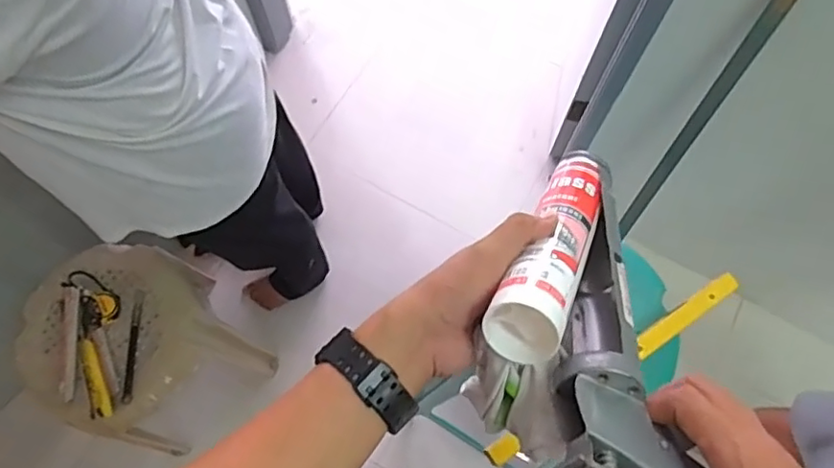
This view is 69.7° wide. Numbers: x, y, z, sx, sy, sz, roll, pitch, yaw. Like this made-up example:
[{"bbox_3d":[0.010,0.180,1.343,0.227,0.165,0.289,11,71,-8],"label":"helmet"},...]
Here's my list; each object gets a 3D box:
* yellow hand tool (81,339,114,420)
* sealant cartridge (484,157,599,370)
[{"bbox_3d":[-0.537,0.241,1.000,0.027,0.019,0.132,-24,71,-12],"label":"yellow hand tool"},{"bbox_3d":[0.103,0.000,0.442,0.047,0.046,0.223,25,45,7],"label":"sealant cartridge"}]

